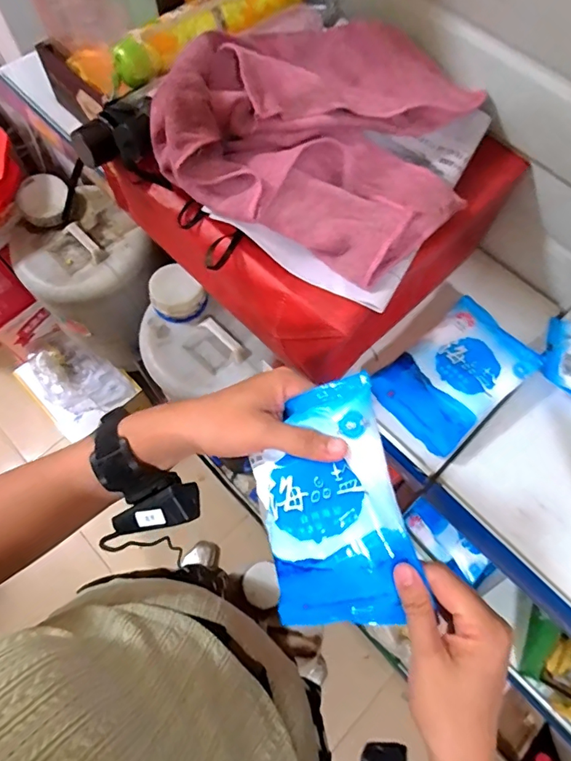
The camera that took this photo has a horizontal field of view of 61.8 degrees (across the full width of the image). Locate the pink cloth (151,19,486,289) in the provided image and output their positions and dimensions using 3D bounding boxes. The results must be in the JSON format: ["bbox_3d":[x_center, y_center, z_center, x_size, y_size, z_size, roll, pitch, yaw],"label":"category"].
[{"bbox_3d":[0.047,-0.244,0.451,0.270,0.058,0.273,30,72,-10],"label":"pink cloth"}]

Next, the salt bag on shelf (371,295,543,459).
[{"bbox_3d":[0.192,-0.006,0.548,0.169,0.049,0.111,-38,73,-15],"label":"salt bag on shelf"}]

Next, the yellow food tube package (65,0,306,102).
[{"bbox_3d":[-0.073,-0.373,0.488,0.269,0.038,0.046,-39,73,-15],"label":"yellow food tube package"}]

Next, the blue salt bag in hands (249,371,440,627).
[{"bbox_3d":[0.032,0.092,0.343,0.098,0.021,0.176,-10,93,10],"label":"blue salt bag in hands"}]

